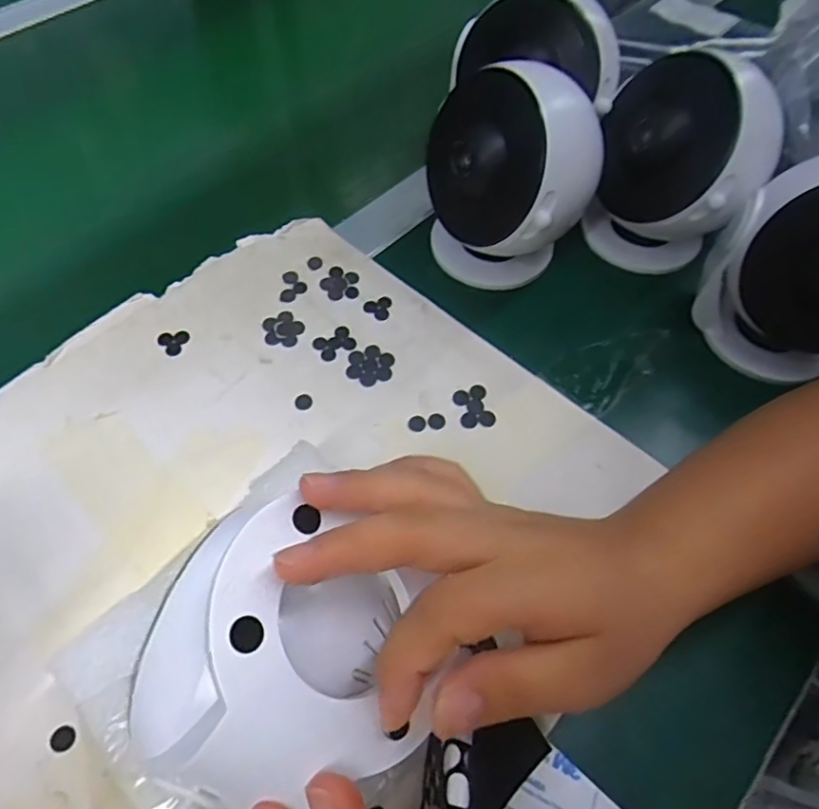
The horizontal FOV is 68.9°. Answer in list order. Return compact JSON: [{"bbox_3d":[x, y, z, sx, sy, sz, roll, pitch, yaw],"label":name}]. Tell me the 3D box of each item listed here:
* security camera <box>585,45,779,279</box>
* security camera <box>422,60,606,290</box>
[{"bbox_3d":[0.172,-0.155,0.387,0.105,0.117,0.101,27,63,13],"label":"security camera"},{"bbox_3d":[0.061,-0.138,0.373,0.080,0.118,0.101,-40,69,-21],"label":"security camera"}]

